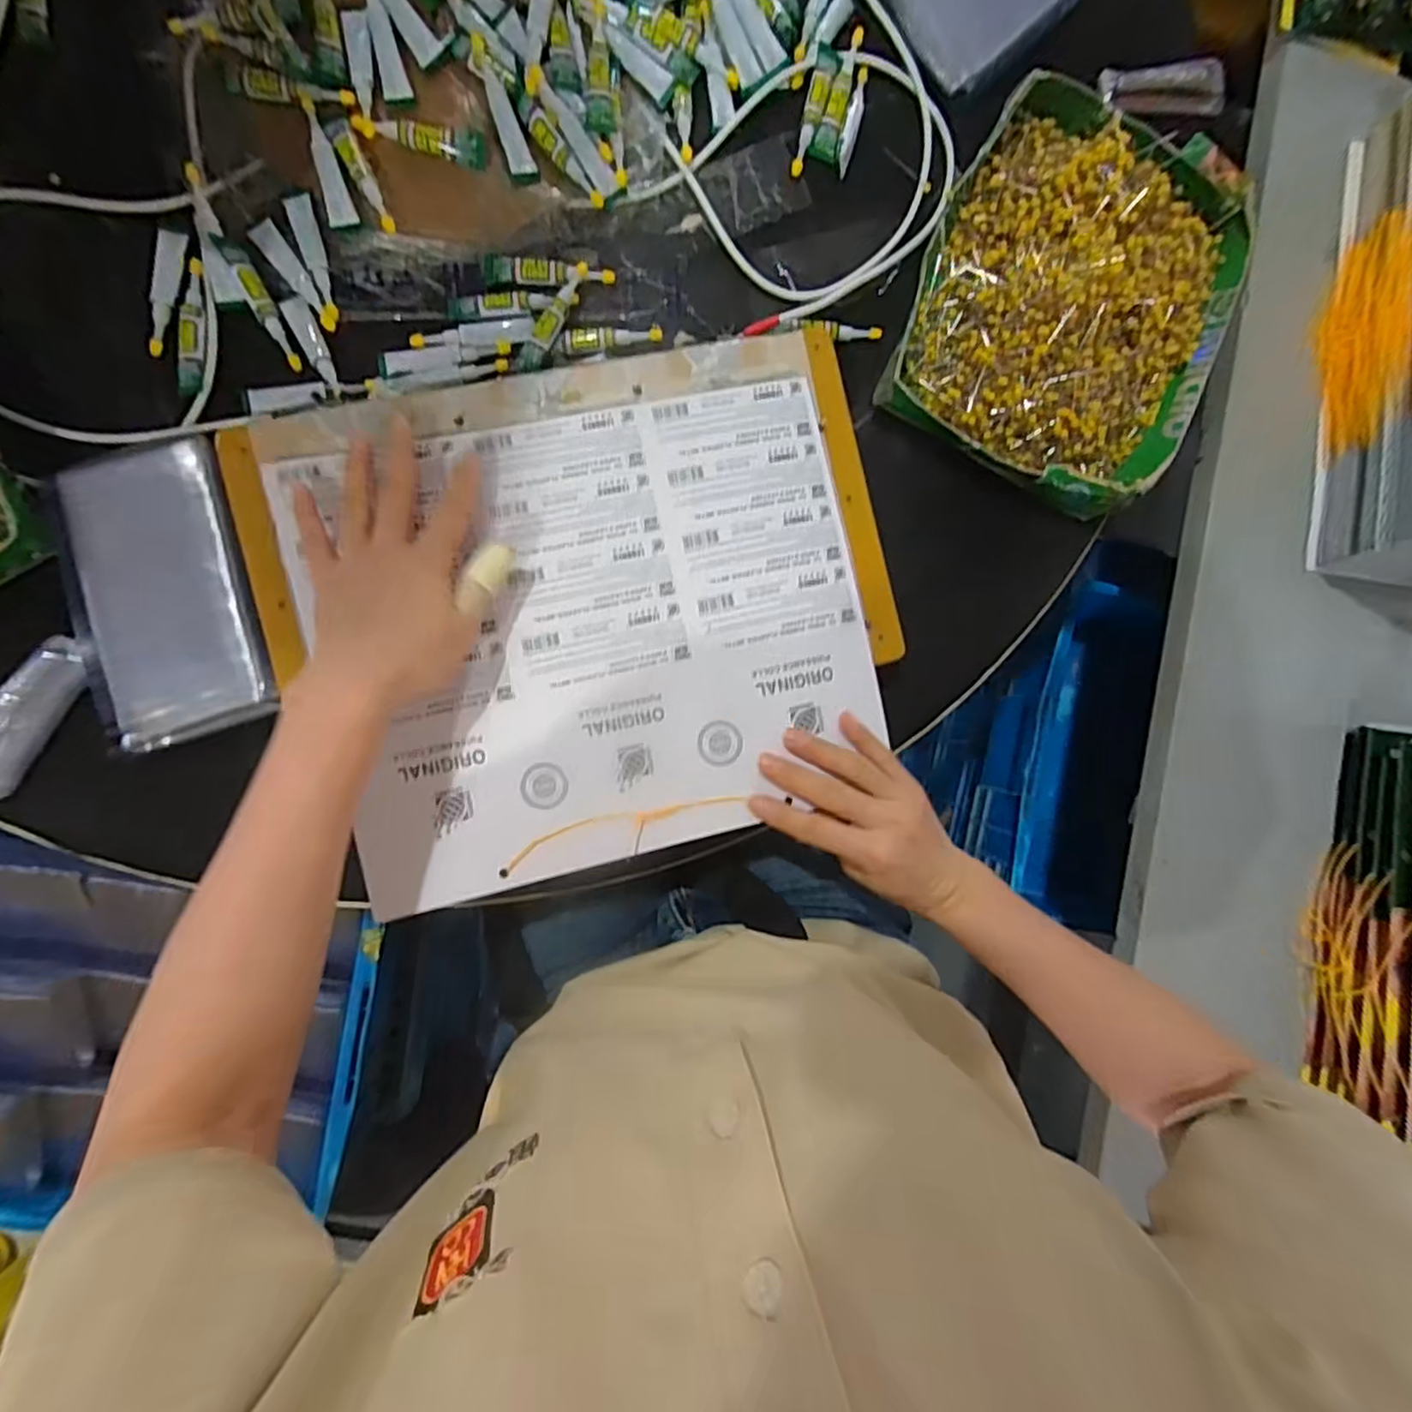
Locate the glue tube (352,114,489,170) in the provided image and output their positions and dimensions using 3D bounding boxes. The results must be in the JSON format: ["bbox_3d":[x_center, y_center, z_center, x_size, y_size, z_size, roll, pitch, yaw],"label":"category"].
[{"bbox_3d":[-0.175,-0.351,0.402,0.076,0.006,0.018,7,89,-7],"label":"glue tube"}]

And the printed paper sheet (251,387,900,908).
[{"bbox_3d":[-0.062,-0.042,0.395,0.321,0.009,0.265,-13,90,-6],"label":"printed paper sheet"}]

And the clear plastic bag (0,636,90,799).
[{"bbox_3d":[-0.385,0.007,0.367,0.028,0.025,0.099,36,86,-5],"label":"clear plastic bag"}]

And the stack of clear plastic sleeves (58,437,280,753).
[{"bbox_3d":[-0.309,-0.063,0.377,0.093,0.017,0.158,-16,92,-7],"label":"stack of clear plastic sleeves"}]

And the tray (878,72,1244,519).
[{"bbox_3d":[0.252,-0.276,0.446,0.202,0.048,0.252,24,87,-6],"label":"tray"}]

